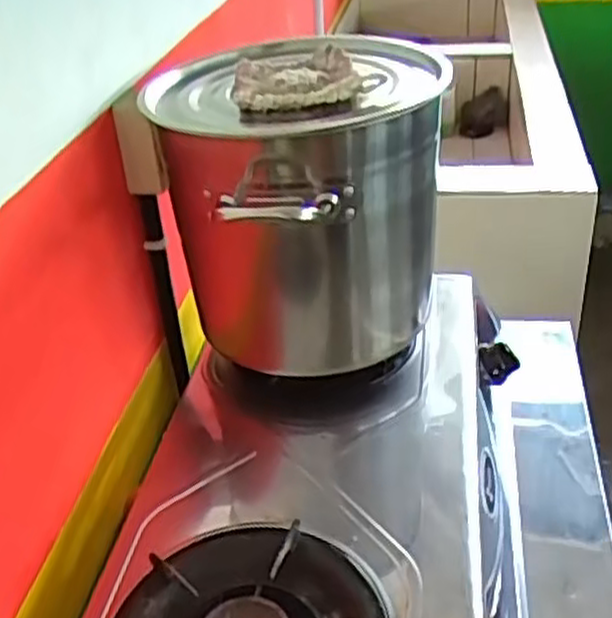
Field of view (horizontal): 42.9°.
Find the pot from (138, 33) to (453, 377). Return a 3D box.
[{"bbox_3d":[0.005,-0.087,0.806,0.245,0.318,0.218,-30,40,-32],"label":"pot"}]

